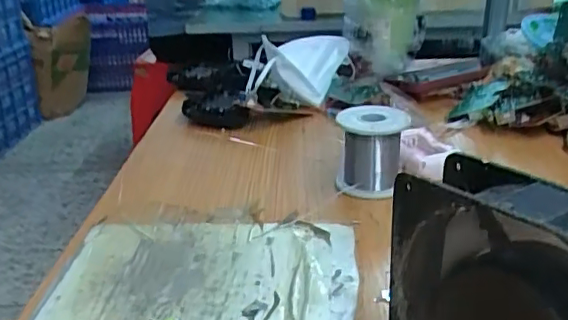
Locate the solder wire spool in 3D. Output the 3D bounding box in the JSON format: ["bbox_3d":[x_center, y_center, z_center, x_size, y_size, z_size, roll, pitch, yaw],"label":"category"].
[{"bbox_3d":[0.076,-0.009,0.508,0.061,0.065,0.060,2,24,9],"label":"solder wire spool"}]

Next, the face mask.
[{"bbox_3d":[0.018,-0.110,0.722,0.118,0.066,0.128,2,24,9],"label":"face mask"}]

